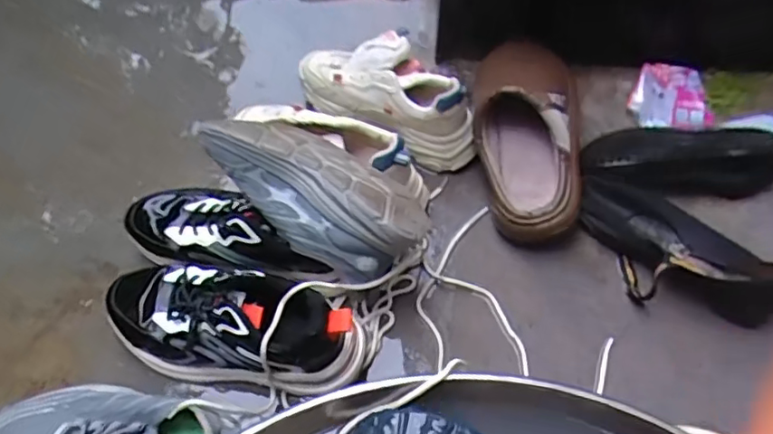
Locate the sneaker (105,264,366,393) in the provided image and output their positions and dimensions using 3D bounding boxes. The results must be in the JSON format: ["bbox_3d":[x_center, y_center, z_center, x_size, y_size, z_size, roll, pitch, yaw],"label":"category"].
[{"bbox_3d":[-0.159,0.100,0.592,0.266,0.116,0.103,7,58,4],"label":"sneaker"}]

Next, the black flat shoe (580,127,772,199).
[{"bbox_3d":[0.364,-0.074,0.733,0.251,0.044,0.103,-3,58,-1],"label":"black flat shoe"}]

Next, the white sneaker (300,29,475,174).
[{"bbox_3d":[0.006,-0.158,0.749,0.244,0.100,0.102,24,61,15],"label":"white sneaker"}]

